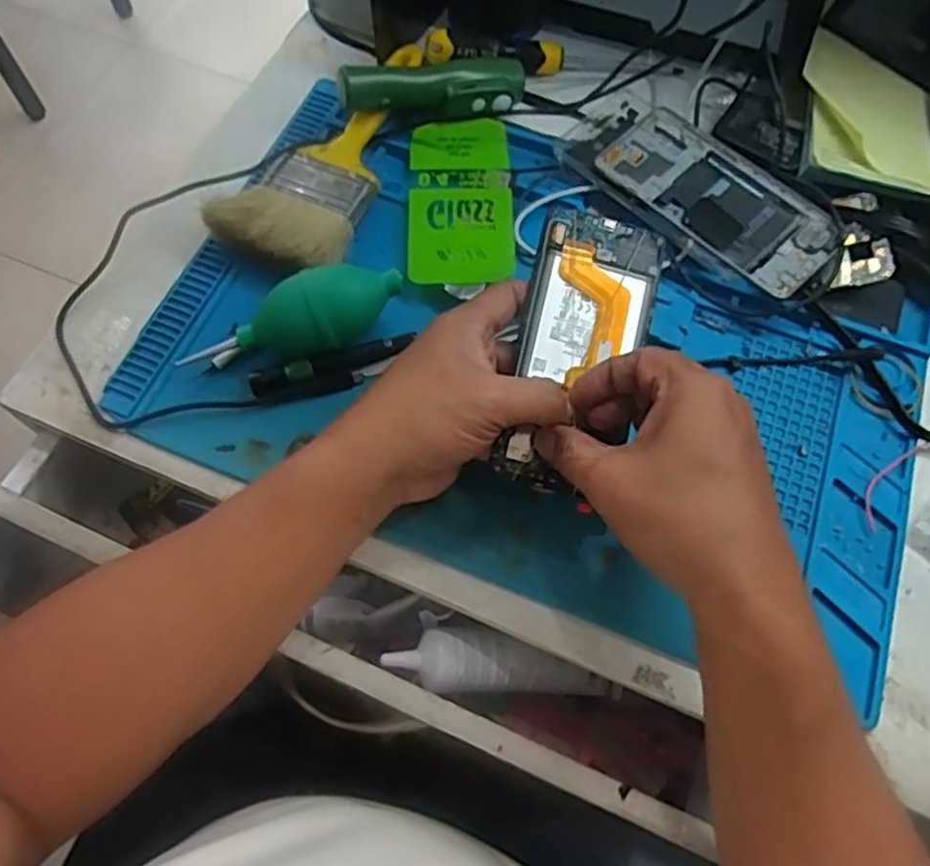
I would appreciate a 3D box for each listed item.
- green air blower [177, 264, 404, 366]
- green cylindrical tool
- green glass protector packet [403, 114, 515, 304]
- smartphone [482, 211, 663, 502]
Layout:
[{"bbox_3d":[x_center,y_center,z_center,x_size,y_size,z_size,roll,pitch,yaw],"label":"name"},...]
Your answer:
[{"bbox_3d":[-0.103,-0.065,0.427,0.138,0.044,0.043,-25,69,-13],"label":"green air blower"},{"bbox_3d":[-0.021,-0.248,0.508,0.138,0.027,0.034,-11,68,-18],"label":"green cylindrical tool"},{"bbox_3d":[-0.002,-0.159,0.485,0.070,0.013,0.150,0,66,-2],"label":"green glass protector packet"},{"bbox_3d":[0.066,-0.047,0.398,0.070,0.012,0.161,15,80,-7],"label":"smartphone"}]

